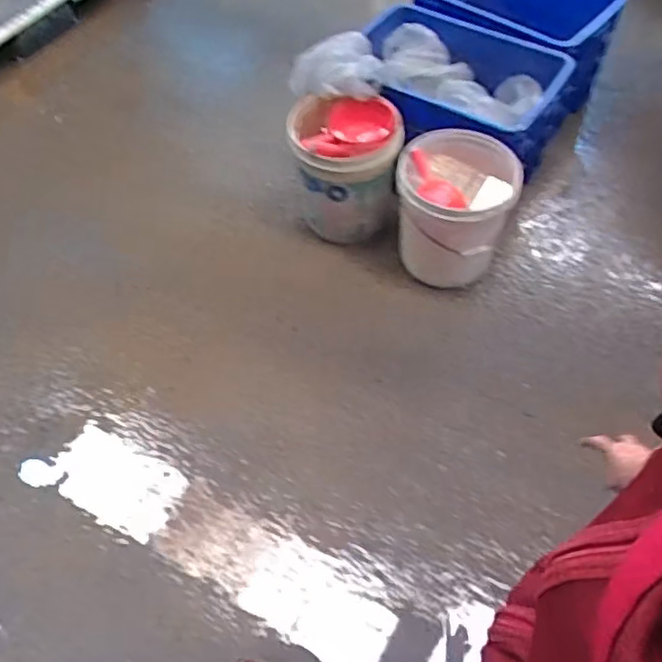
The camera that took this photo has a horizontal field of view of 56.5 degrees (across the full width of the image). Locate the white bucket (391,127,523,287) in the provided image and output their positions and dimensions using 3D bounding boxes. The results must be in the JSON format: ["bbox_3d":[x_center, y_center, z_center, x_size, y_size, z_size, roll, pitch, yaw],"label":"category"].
[{"bbox_3d":[0.362,-0.362,1.848,0.326,0.324,0.349,0,56,0],"label":"white bucket"}]

